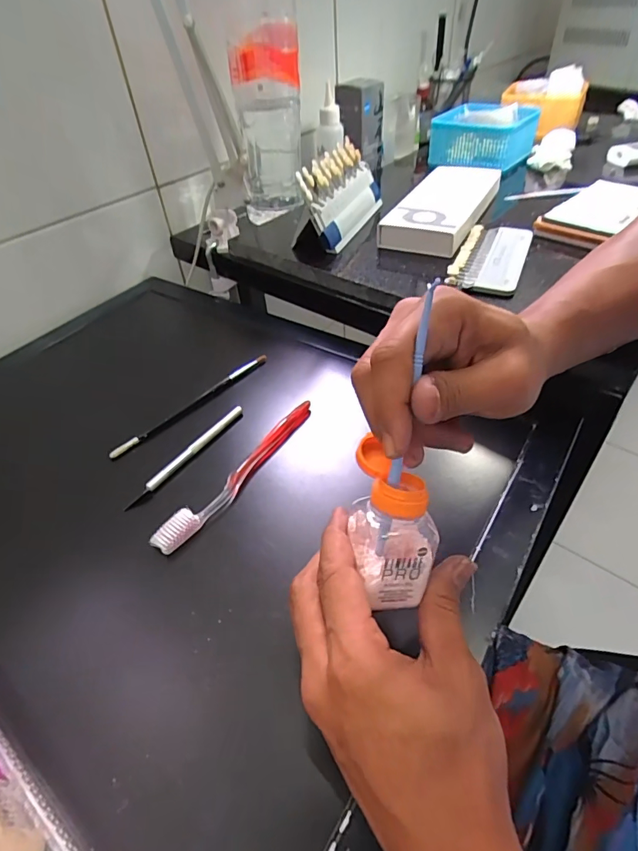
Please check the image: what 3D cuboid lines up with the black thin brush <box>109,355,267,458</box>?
[{"bbox_3d":[-0.125,-0.023,0.462,0.007,0.011,0.186,30,54,31],"label":"black thin brush"}]

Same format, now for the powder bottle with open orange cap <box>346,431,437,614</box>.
[{"bbox_3d":[0.039,0.058,0.264,0.042,0.086,0.064,7,14,-12],"label":"powder bottle with open orange cap"}]

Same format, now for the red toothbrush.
[{"bbox_3d":[-0.064,0.038,0.392,0.019,0.014,0.181,25,51,28],"label":"red toothbrush"}]

